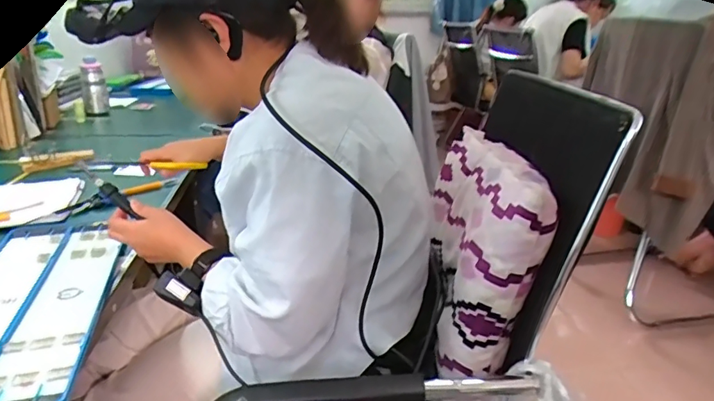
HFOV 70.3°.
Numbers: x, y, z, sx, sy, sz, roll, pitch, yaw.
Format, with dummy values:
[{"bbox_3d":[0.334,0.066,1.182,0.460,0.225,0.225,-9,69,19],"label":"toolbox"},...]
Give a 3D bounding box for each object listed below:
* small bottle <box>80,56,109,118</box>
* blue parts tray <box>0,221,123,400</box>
[{"bbox_3d":[-0.877,-0.378,1.682,0.074,0.175,0.067,-12,24,-27],"label":"small bottle"},{"bbox_3d":[-0.370,0.122,0.647,0.093,0.012,0.436,-6,22,-13],"label":"blue parts tray"}]

